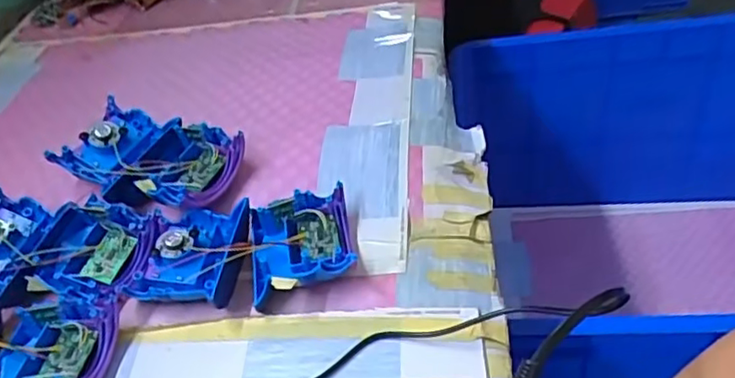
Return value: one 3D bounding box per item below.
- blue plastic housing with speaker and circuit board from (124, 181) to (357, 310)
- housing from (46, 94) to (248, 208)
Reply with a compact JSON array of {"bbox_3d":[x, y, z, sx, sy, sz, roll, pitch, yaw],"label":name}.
[{"bbox_3d":[-0.093,0.046,0.471,0.157,0.035,0.092,-10,42,2],"label":"blue plastic housing with speaker and circuit board"},{"bbox_3d":[-0.187,-0.022,0.540,0.157,0.054,0.088,10,47,23],"label":"housing"}]

